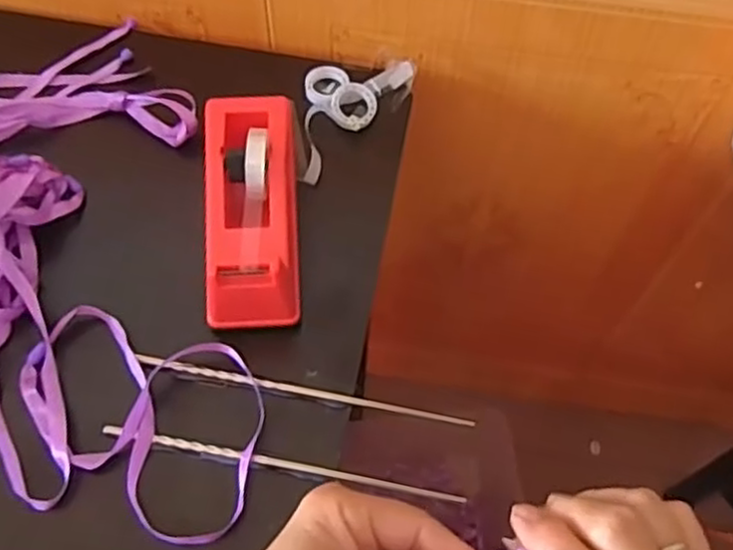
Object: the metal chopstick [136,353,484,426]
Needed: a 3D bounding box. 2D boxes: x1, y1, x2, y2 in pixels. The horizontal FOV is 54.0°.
[{"bbox_3d":[-0.040,0.074,0.460,0.217,0.007,0.010,11,60,5],"label":"metal chopstick"}]

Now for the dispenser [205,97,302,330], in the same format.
[{"bbox_3d":[-0.078,-0.045,0.488,0.063,0.077,0.155,-3,60,-3],"label":"dispenser"}]

